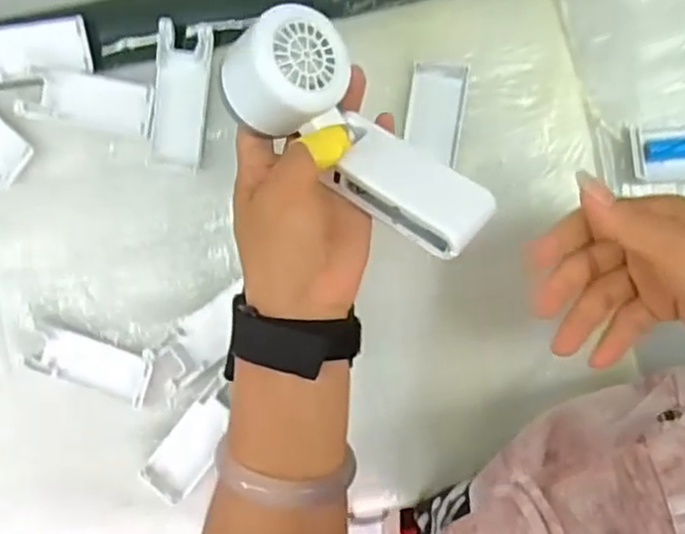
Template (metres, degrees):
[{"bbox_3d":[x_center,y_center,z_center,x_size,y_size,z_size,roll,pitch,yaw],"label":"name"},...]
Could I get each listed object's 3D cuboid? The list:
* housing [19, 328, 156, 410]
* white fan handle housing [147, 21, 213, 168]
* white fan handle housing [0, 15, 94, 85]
[{"bbox_3d":[-0.191,0.073,0.532,0.095,0.011,0.041,17,95,6],"label":"housing"},{"bbox_3d":[-0.118,-0.126,0.517,0.042,0.020,0.103,8,94,6],"label":"white fan handle housing"},{"bbox_3d":[-0.241,-0.162,0.532,0.106,0.018,0.040,-6,93,7],"label":"white fan handle housing"}]

